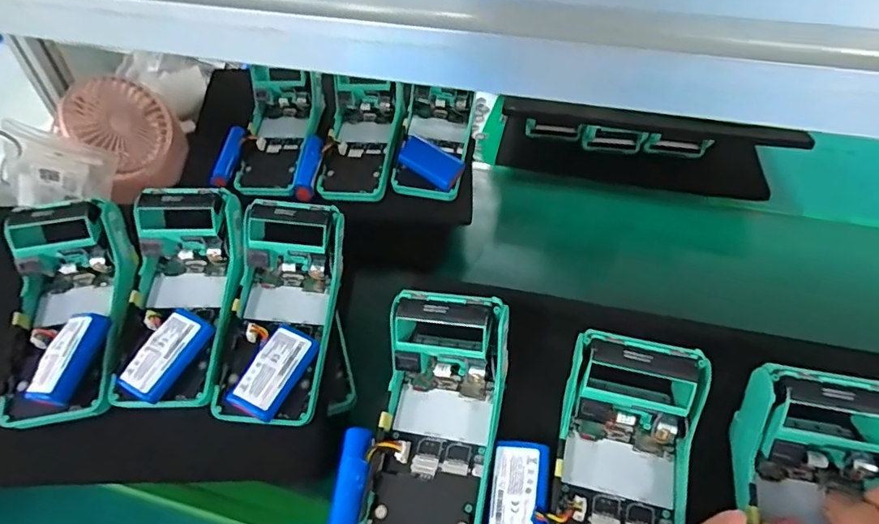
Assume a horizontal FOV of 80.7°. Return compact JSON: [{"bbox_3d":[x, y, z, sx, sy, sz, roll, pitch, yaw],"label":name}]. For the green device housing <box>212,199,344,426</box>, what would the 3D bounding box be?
[{"bbox_3d":[-0.124,0.040,0.407,0.079,0.060,0.168,2,67,3],"label":"green device housing"}]

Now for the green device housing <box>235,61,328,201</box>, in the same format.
[{"bbox_3d":[-0.188,-0.159,0.615,0.082,0.062,0.177,7,75,8],"label":"green device housing"}]

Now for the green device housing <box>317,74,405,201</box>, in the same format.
[{"bbox_3d":[-0.089,-0.142,0.589,0.078,0.051,0.173,5,68,5],"label":"green device housing"}]

